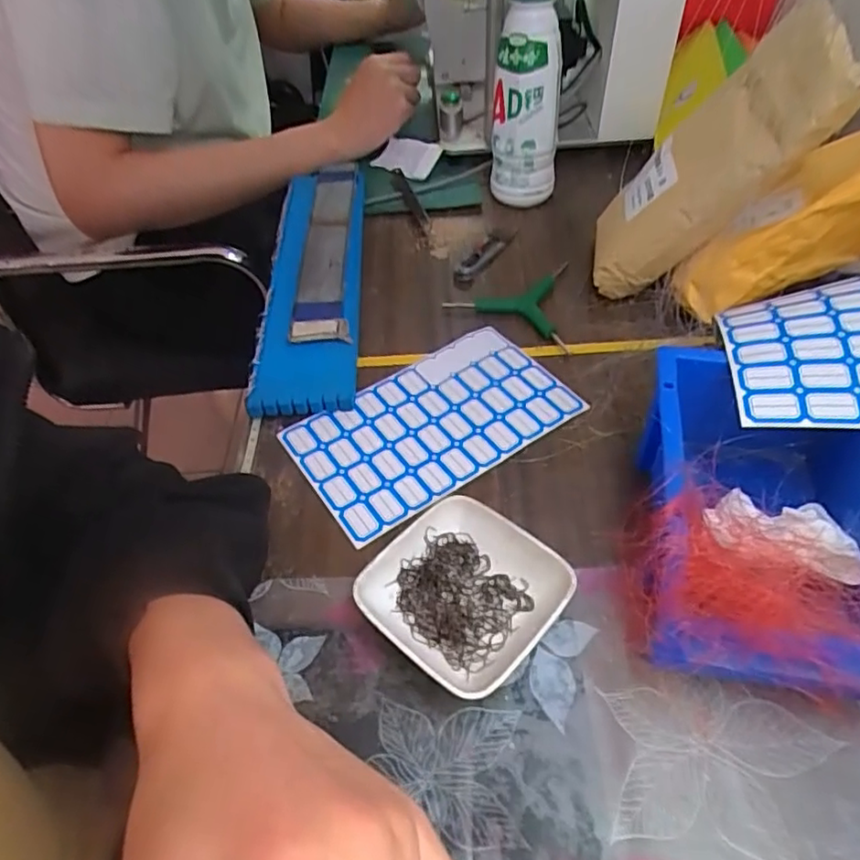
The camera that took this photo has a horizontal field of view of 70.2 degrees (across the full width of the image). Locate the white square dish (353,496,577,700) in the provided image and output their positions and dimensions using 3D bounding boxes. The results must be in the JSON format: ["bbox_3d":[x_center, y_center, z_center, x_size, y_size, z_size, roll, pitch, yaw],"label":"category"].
[{"bbox_3d":[0.020,0.092,0.347,0.099,0.026,0.093,-38,56,-26],"label":"white square dish"}]

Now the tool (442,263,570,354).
[{"bbox_3d":[0.067,-0.116,0.536,0.105,0.018,0.109,2,48,6],"label":"tool"}]

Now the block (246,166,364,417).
[{"bbox_3d":[-0.105,-0.148,0.554,0.087,0.024,0.328,-10,52,6],"label":"block"}]

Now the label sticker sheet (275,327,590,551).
[{"bbox_3d":[0.002,-0.006,0.450,0.197,0.006,0.118,-30,53,-21],"label":"label sticker sheet"}]

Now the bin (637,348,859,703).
[{"bbox_3d":[0.177,0.049,0.336,0.133,0.084,0.178,8,49,11],"label":"bin"}]

